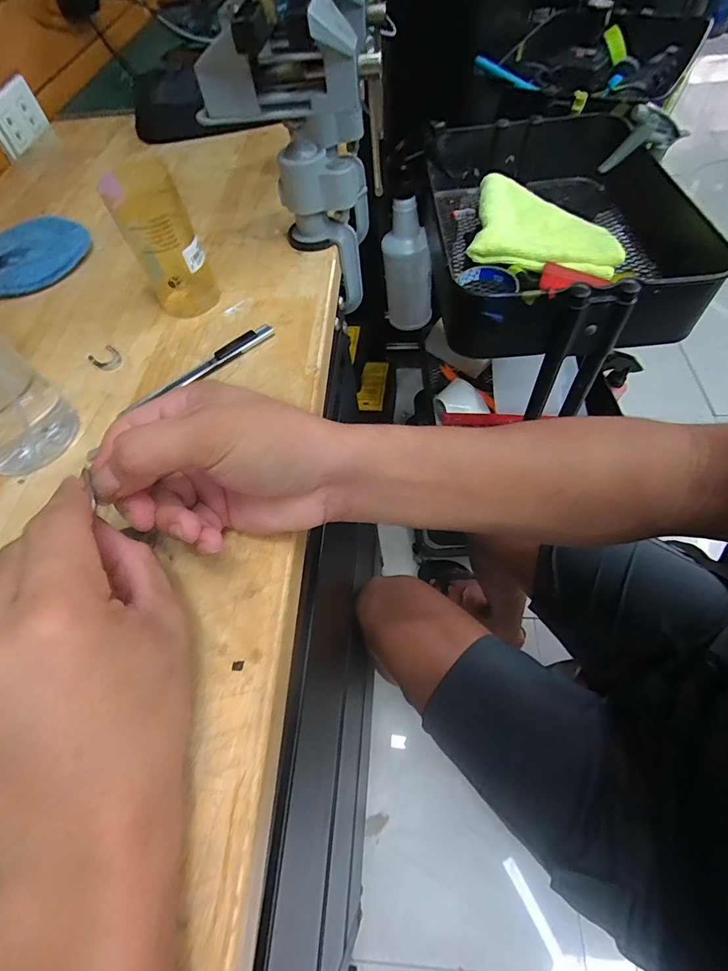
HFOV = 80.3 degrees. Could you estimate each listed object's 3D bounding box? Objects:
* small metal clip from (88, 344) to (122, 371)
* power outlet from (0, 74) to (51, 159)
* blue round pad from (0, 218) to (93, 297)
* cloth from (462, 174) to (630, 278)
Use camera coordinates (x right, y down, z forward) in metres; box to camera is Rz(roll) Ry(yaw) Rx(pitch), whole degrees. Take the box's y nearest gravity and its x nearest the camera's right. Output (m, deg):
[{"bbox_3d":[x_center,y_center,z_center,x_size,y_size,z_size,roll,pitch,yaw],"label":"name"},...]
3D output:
[{"bbox_3d":[-0.208,-0.103,0.348,0.030,0.004,0.021,38,68,22],"label":"small metal clip"},{"bbox_3d":[-0.493,-0.525,0.614,0.014,0.059,0.117,2,58,7],"label":"power outlet"},{"bbox_3d":[-0.330,-0.225,0.425,0.116,0.014,0.105,-17,58,-5],"label":"blue round pad"},{"bbox_3d":[0.256,-0.373,0.609,0.191,0.033,0.180,10,60,12],"label":"cloth"}]

